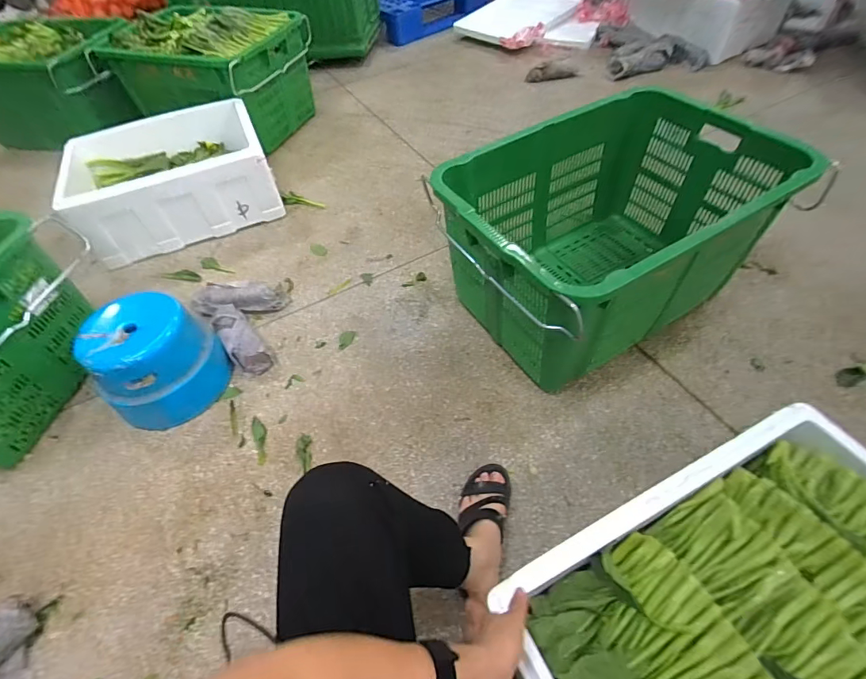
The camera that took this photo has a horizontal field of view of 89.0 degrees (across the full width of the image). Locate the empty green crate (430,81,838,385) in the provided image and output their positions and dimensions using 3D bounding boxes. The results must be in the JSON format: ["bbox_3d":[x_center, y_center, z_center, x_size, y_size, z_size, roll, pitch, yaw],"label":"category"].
[{"bbox_3d":[0.414,-0.251,1.078,0.726,0.410,0.492,-29,56,-16],"label":"empty green crate"}]

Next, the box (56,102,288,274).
[{"bbox_3d":[-0.866,-0.547,1.502,0.594,0.236,0.476,-21,54,-11],"label":"box"}]

